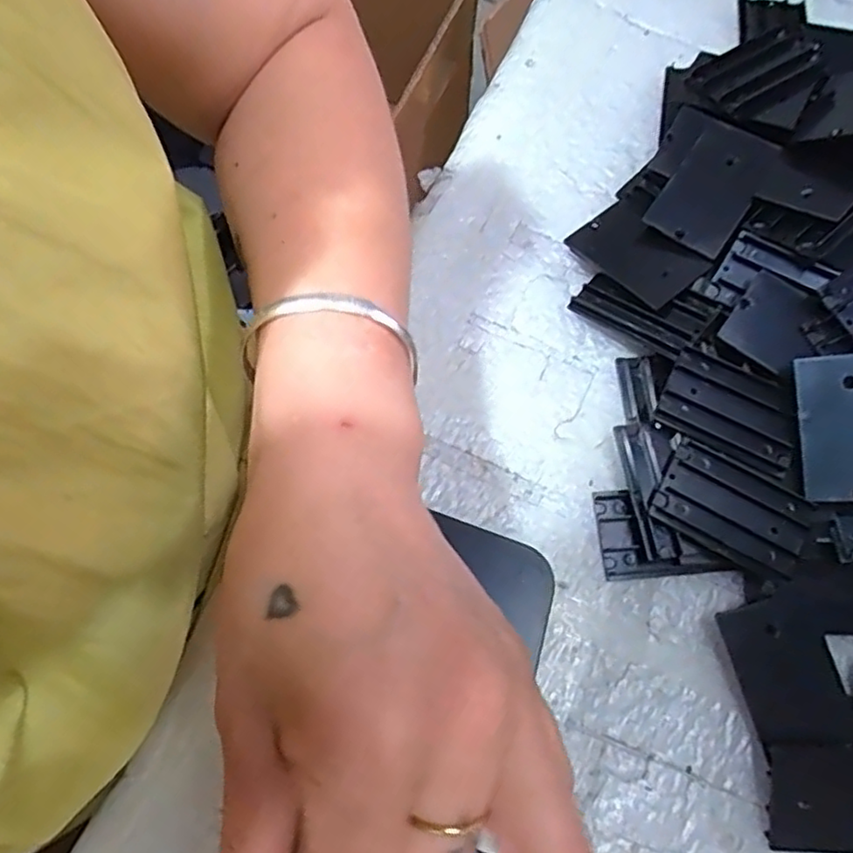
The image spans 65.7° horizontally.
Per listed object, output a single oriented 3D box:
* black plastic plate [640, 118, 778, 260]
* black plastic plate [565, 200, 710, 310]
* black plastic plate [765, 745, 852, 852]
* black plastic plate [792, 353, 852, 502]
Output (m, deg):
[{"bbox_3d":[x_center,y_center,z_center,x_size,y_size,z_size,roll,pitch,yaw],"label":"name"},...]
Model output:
[{"bbox_3d":[0.128,-0.108,0.296,0.035,0.005,0.060,32,87,18],"label":"black plastic plate"},{"bbox_3d":[0.094,-0.078,0.296,0.034,0.005,0.055,-41,66,-9],"label":"black plastic plate"},{"bbox_3d":[0.148,0.131,0.232,0.053,0.009,0.033,4,71,1],"label":"black plastic plate"},{"bbox_3d":[0.160,0.000,0.247,0.036,0.005,0.055,-3,83,20],"label":"black plastic plate"}]

